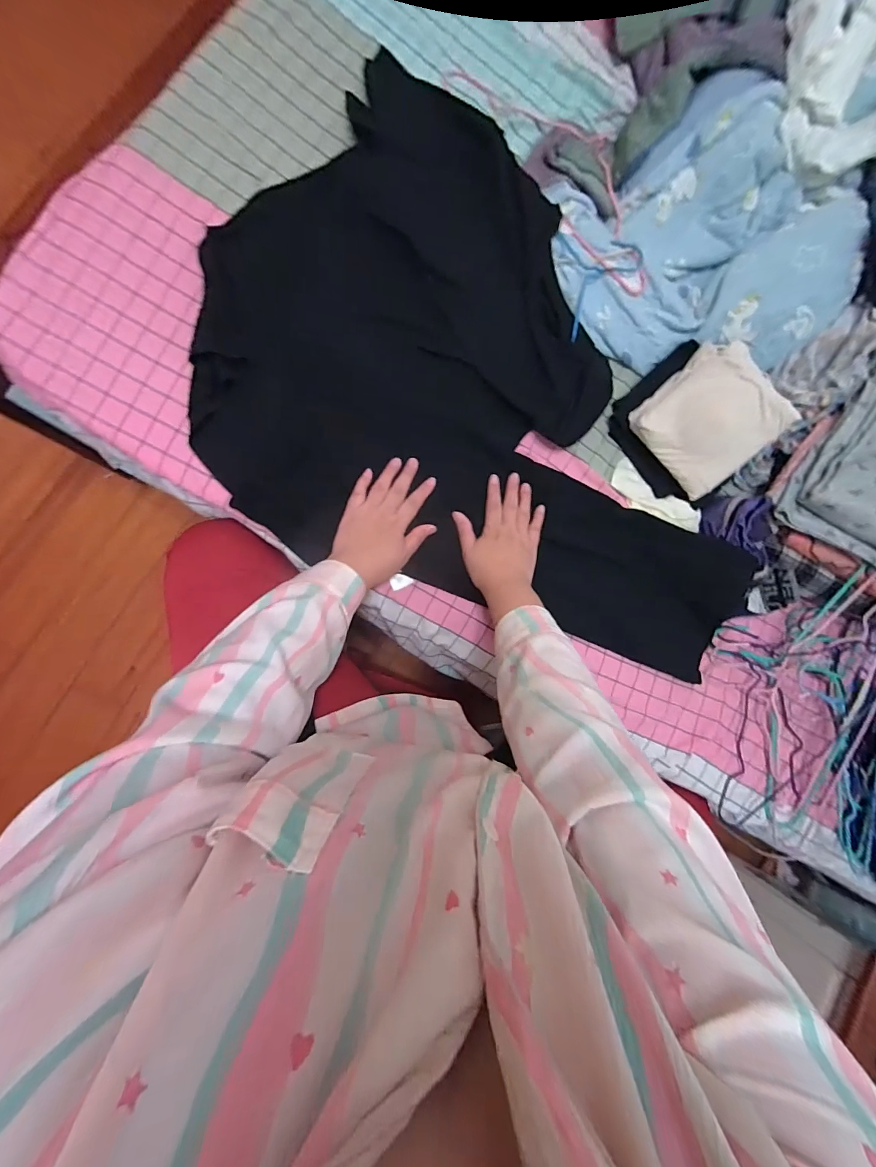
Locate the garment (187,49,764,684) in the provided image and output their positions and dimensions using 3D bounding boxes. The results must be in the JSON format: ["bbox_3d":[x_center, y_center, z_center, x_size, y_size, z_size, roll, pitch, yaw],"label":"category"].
[{"bbox_3d":[0.136,-0.237,0.595,0.872,0.065,0.622,29,85,-7],"label":"garment"}]

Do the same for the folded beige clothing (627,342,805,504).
[{"bbox_3d":[0.392,-0.234,0.594,0.161,0.033,0.161,-41,99,19],"label":"folded beige clothing"}]

